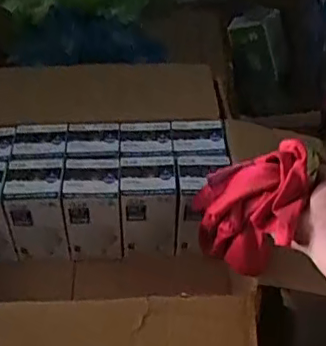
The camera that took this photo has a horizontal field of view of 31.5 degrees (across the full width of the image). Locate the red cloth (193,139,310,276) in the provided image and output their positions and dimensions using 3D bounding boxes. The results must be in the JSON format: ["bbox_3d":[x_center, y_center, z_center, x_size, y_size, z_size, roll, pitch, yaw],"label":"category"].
[{"bbox_3d":[0.100,0.043,0.701,0.127,0.161,0.148,7,45,7],"label":"red cloth"}]

